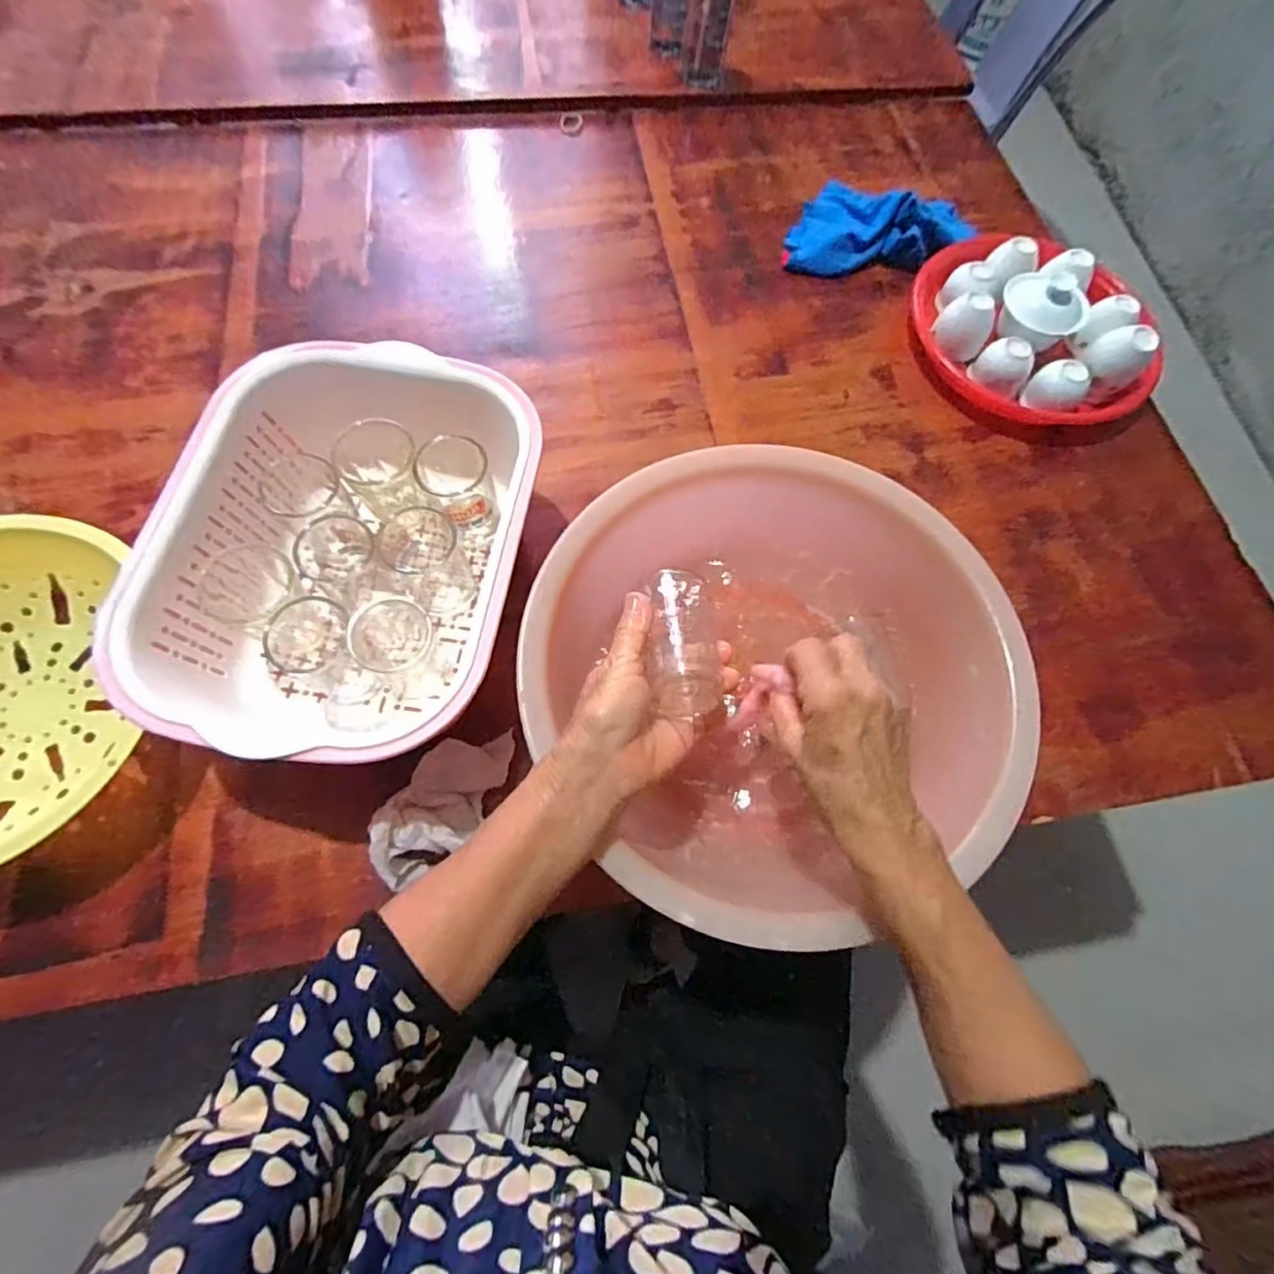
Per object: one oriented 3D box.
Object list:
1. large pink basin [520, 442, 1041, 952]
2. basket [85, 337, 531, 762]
[{"bbox_3d":[0.095,0.028,0.439,0.306,0.111,0.310,1,69,-2],"label":"large pink basin"},{"bbox_3d":[-0.200,-0.056,0.450,0.234,0.126,0.300,9,69,1],"label":"basket"}]

